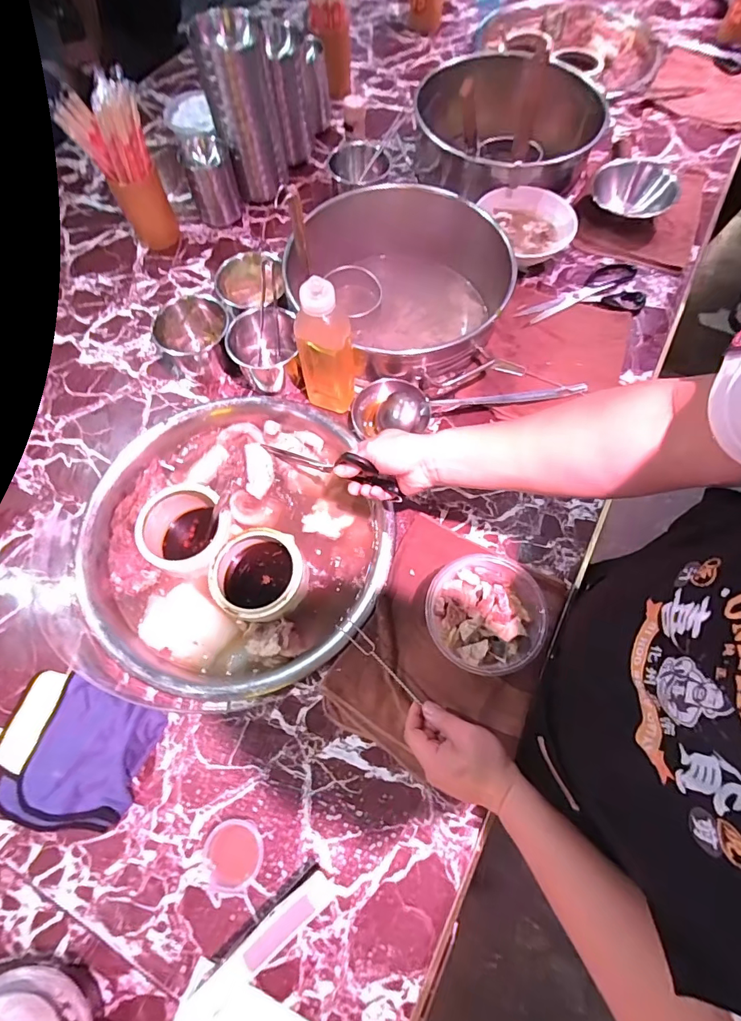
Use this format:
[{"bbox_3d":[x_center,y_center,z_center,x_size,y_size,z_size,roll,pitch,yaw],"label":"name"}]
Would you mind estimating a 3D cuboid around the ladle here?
[{"bbox_3d":[0.152,-0.164,0.677,0.358,0.058,0.091,-3,68,0],"label":"ladle"}]

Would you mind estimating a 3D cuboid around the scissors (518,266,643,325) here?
[{"bbox_3d":[0.363,-0.380,0.785,0.227,0.008,0.099,-9,68,-2],"label":"scissors"}]

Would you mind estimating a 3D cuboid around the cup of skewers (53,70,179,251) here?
[{"bbox_3d":[-0.409,-0.575,0.759,0.075,0.236,0.098,1,68,2],"label":"cup of skewers"}]

